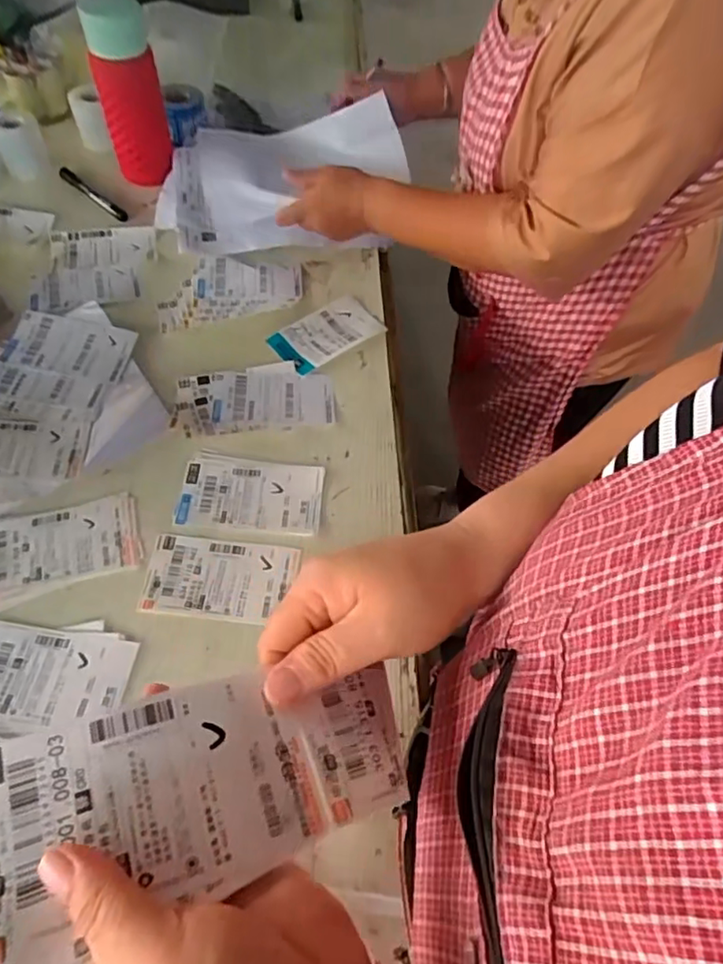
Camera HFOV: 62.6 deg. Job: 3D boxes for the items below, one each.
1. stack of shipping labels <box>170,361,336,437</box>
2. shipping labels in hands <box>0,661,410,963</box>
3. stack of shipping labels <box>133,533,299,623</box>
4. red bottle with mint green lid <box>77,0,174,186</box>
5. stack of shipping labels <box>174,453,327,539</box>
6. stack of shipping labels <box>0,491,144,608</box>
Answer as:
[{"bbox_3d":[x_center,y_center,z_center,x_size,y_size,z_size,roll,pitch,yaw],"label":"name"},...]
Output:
[{"bbox_3d":[-0.118,-0.093,0.655,0.174,0.011,0.095,-9,57,-10],"label":"stack of shipping labels"},{"bbox_3d":[-0.069,0.127,0.253,0.186,0.018,0.087,-17,62,-26],"label":"shipping labels in hands"},{"bbox_3d":[-0.129,0.088,0.542,0.130,0.004,0.077,6,56,0],"label":"stack of shipping labels"},{"bbox_3d":[-0.318,-0.539,0.817,0.081,0.193,0.100,-15,59,-14],"label":"red bottle with mint green lid"},{"bbox_3d":[-0.110,0.011,0.590,0.139,0.006,0.084,5,56,-1],"label":"stack of shipping labels"},{"bbox_3d":[-0.283,0.061,0.547,0.152,0.005,0.085,-15,59,-14],"label":"stack of shipping labels"}]

